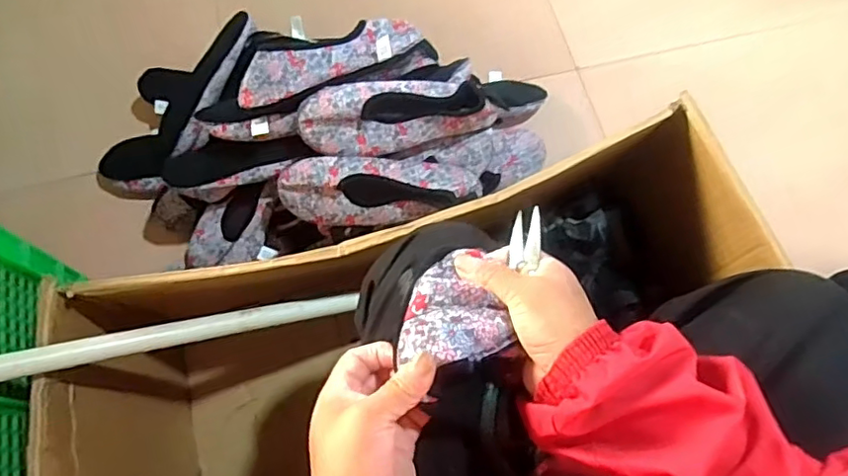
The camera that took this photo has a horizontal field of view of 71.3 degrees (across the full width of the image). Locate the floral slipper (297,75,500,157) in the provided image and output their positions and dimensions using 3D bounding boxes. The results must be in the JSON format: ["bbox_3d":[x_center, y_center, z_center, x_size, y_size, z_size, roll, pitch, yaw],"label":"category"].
[{"bbox_3d":[-0.028,-0.158,0.752,0.254,0.091,0.065,-12,28,-7],"label":"floral slipper"}]

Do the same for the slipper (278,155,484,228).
[{"bbox_3d":[-0.056,-0.062,0.761,0.250,0.058,0.079,-1,69,-1],"label":"slipper"}]

